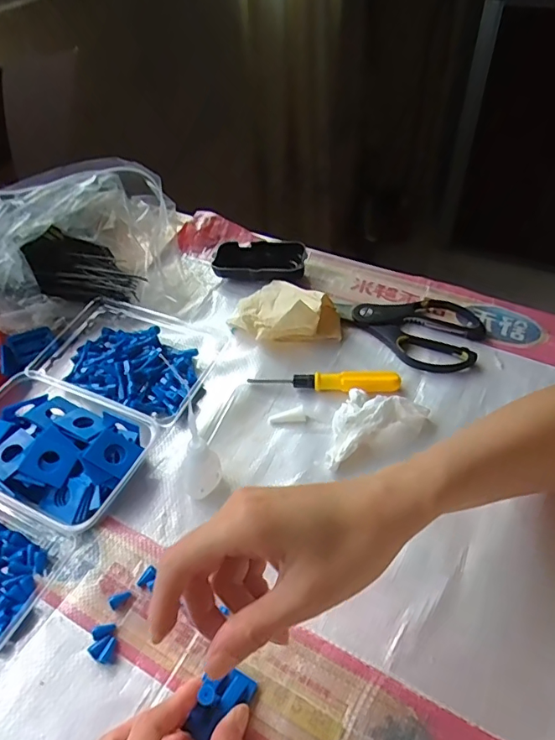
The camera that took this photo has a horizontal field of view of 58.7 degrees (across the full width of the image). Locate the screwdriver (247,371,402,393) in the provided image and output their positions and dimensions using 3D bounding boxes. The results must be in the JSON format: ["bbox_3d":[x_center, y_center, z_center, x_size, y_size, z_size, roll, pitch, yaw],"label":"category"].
[{"bbox_3d":[0.046,0.011,0.475,0.141,0.016,0.016,0,49,5],"label":"screwdriver"}]

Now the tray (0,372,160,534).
[{"bbox_3d":[-0.196,0.068,0.428,0.165,0.034,0.106,17,53,19],"label":"tray"}]

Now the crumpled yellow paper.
[{"bbox_3d":[0.007,-0.063,0.523,0.119,0.046,0.084,31,58,27],"label":"crumpled yellow paper"}]

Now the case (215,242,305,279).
[{"bbox_3d":[-0.020,-0.128,0.592,0.108,0.028,0.052,6,50,10],"label":"case"}]

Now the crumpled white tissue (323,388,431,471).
[{"bbox_3d":[0.083,0.052,0.424,0.069,0.036,0.083,21,54,21],"label":"crumpled white tissue"}]

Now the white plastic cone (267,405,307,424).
[{"bbox_3d":[0.009,0.042,0.454,0.034,0.011,0.012,-7,49,-1],"label":"white plastic cone"}]

